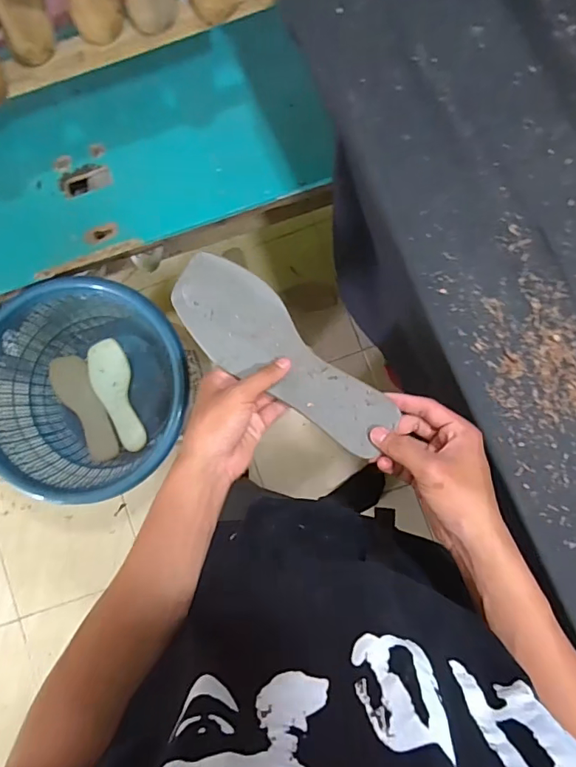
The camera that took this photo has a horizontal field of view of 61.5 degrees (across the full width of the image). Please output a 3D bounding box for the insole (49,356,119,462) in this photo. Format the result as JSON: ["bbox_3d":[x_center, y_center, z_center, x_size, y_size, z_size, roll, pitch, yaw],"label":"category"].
[{"bbox_3d":[-0.430,0.054,1.016,0.079,0.022,0.233,-25,84,1],"label":"insole"}]

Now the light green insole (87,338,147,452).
[{"bbox_3d":[-0.364,0.027,1.024,0.081,0.019,0.238,-15,84,-9],"label":"light green insole"}]

